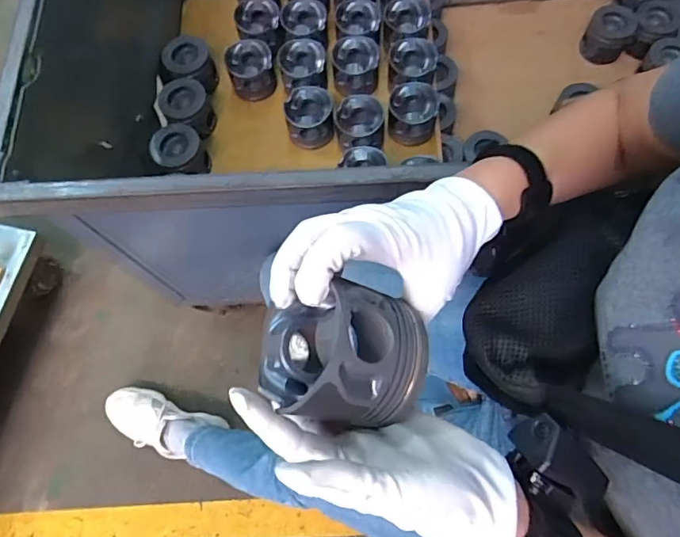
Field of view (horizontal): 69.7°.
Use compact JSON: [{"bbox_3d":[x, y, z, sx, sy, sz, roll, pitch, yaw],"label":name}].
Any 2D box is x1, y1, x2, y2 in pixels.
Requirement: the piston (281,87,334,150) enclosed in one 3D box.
[{"bbox_3d":[-0.056,-0.278,0.909,0.089,0.072,0.091,-1,71,2],"label":"piston"}]

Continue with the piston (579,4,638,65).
[{"bbox_3d":[0.570,-0.501,1.039,0.091,0.067,0.101,19,73,9],"label":"piston"}]

